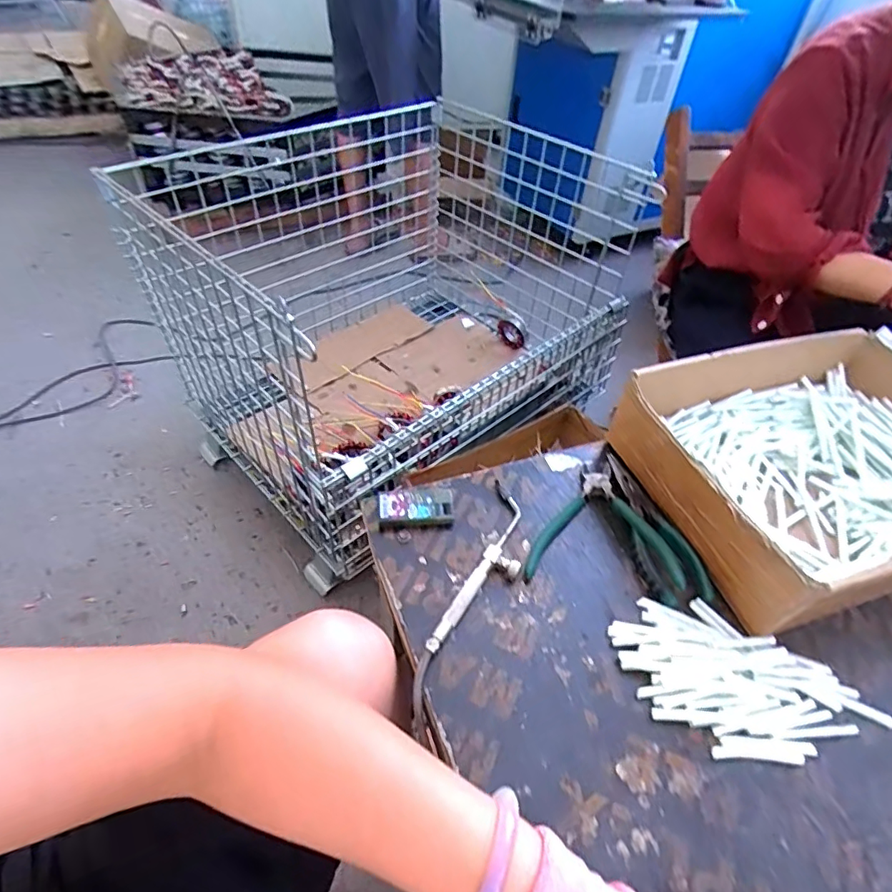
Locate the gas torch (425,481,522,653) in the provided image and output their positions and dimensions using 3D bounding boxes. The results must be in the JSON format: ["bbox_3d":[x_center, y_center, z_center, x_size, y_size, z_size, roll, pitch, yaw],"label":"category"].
[{"bbox_3d":[0.037,0.102,0.446,0.045,0.011,0.172,20,49,13],"label":"gas torch"}]

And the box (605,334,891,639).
[{"bbox_3d":[0.359,0.018,0.505,0.332,0.091,0.238,-12,49,-16],"label":"box"}]

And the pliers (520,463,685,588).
[{"bbox_3d":[0.135,0.070,0.475,0.133,0.013,0.117,4,47,-1],"label":"pliers"}]

